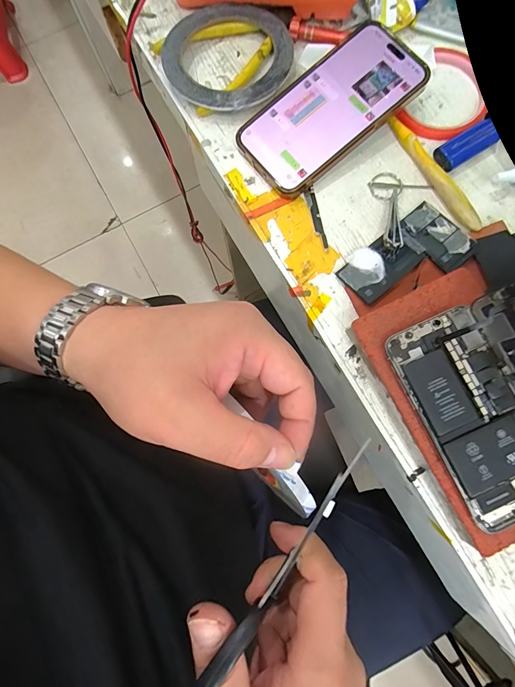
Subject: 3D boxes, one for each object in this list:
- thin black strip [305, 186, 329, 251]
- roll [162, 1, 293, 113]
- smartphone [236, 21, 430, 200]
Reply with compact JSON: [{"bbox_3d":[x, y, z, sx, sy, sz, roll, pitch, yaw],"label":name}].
[{"bbox_3d":[0.052,-0.108,0.308,0.009,0.004,0.059,-12,79,-3],"label":"thin black strip"},{"bbox_3d":[-0.027,-0.263,0.328,0.115,0.019,0.107,0,78,0],"label":"roll"},{"bbox_3d":[0.064,-0.206,0.310,0.161,0.008,0.082,-38,81,2],"label":"smartphone"}]

